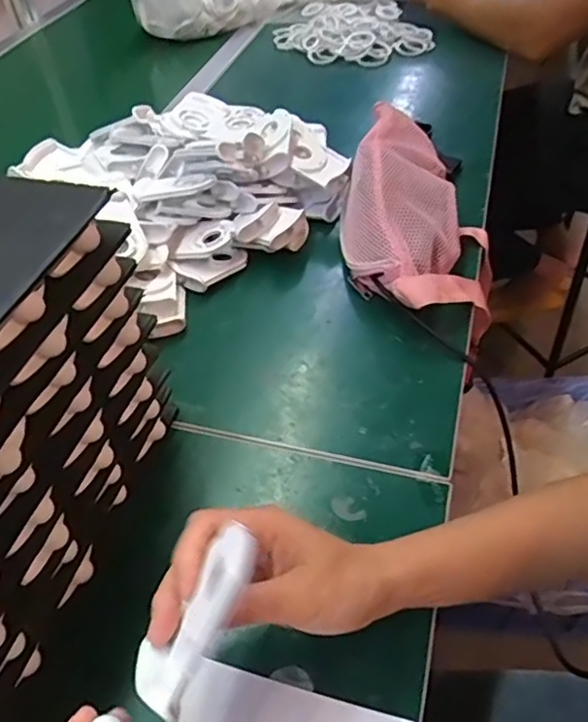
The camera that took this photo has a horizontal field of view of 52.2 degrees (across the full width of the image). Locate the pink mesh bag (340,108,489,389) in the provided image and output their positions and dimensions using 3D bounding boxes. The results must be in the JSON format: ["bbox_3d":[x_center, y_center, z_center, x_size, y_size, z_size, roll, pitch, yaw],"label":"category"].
[{"bbox_3d":[0.135,-0.157,0.633,0.160,0.091,0.322,7,48,11],"label":"pink mesh bag"}]

